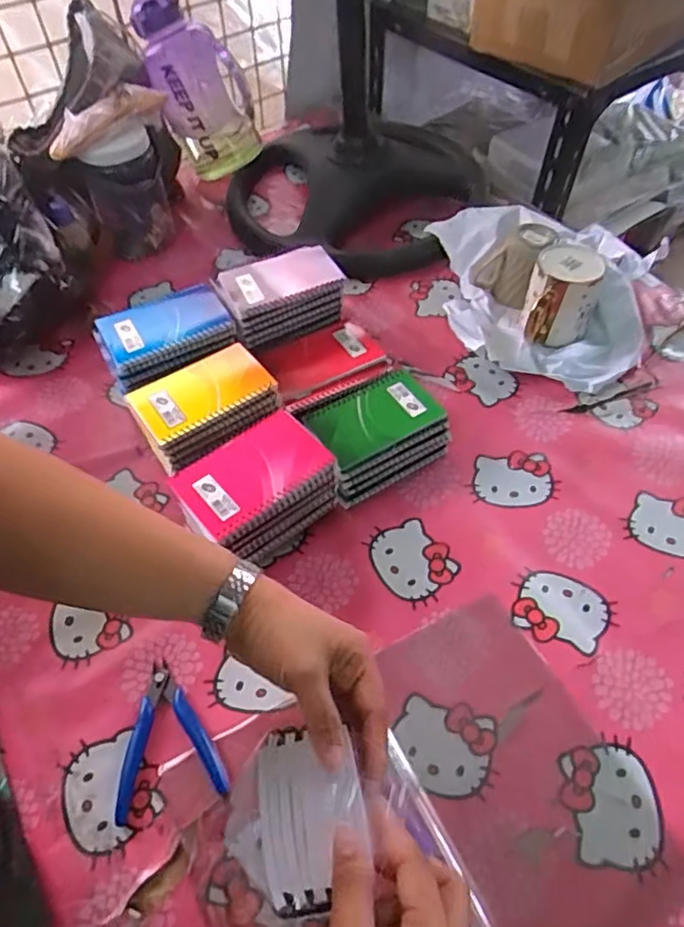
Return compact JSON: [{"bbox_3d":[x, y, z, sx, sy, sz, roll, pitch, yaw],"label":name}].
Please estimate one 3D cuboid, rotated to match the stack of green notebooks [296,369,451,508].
[{"bbox_3d":[0.032,-0.032,0.648,0.132,0.053,0.110,-28,57,-17],"label":"stack of green notebooks"}]

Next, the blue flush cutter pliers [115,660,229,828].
[{"bbox_3d":[-0.147,0.223,0.496,0.084,0.006,0.113,-15,54,-8],"label":"blue flush cutter pliers"}]

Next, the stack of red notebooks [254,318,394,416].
[{"bbox_3d":[-0.018,-0.109,0.714,0.135,0.044,0.118,-22,55,-13],"label":"stack of red notebooks"}]

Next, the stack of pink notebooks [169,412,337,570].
[{"bbox_3d":[-0.082,0.029,0.583,0.134,0.089,0.094,-37,60,-22],"label":"stack of pink notebooks"}]

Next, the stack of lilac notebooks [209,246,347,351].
[{"bbox_3d":[-0.075,-0.202,0.732,0.141,0.058,0.098,-18,55,-12],"label":"stack of lilac notebooks"}]

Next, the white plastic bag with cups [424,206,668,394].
[{"bbox_3d":[0.242,-0.233,0.763,0.283,0.096,0.256,17,56,15],"label":"white plastic bag with cups"}]

